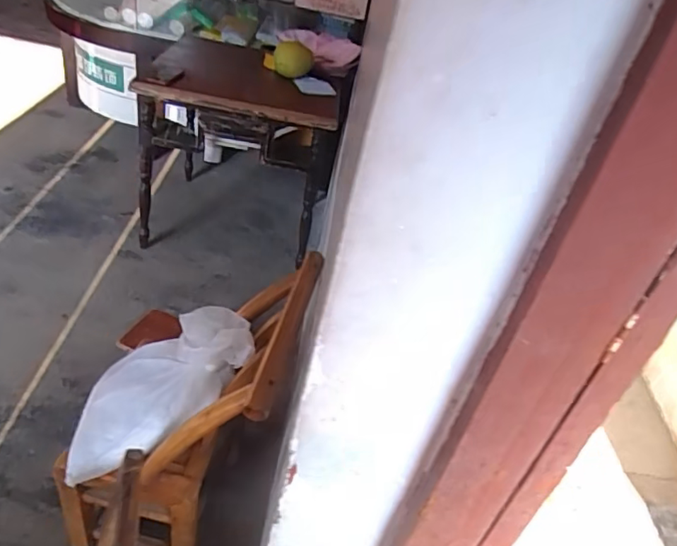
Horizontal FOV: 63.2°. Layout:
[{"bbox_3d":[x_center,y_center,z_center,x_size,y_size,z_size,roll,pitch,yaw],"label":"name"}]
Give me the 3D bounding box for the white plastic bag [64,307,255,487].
[{"bbox_3d":[-0.360,0.213,1.081,0.425,0.103,0.241,-38,44,-5],"label":"white plastic bag"}]

